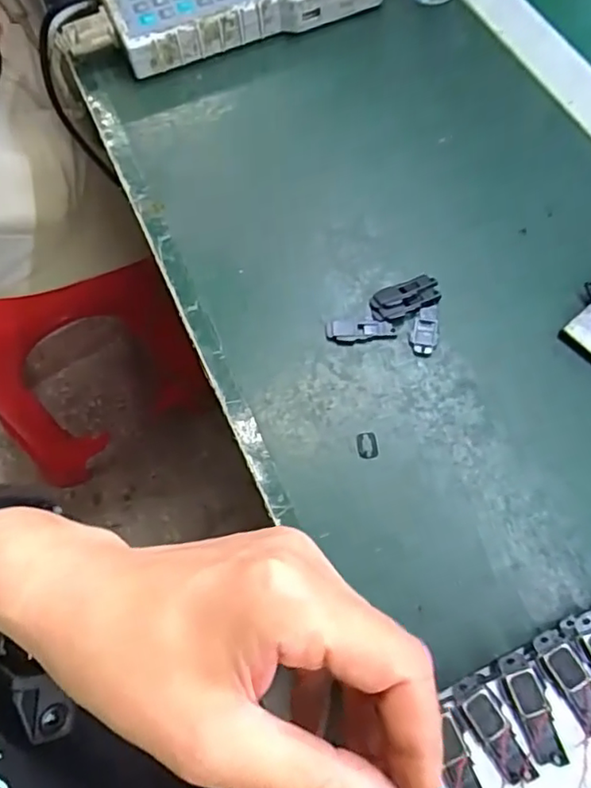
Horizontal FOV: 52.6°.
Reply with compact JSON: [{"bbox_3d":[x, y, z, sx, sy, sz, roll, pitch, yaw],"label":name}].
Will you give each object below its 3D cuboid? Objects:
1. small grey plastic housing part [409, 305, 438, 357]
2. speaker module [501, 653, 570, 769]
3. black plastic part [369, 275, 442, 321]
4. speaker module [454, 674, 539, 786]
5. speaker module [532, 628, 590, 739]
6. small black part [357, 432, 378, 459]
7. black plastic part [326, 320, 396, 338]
[{"bbox_3d":[0.077,-0.038,0.349,0.015,0.004,0.033,14,67,9],"label":"small grey plastic housing part"},{"bbox_3d":[0.093,0.124,0.235,0.013,0.004,0.039,-15,65,-4],"label":"speaker module"},{"bbox_3d":[0.065,-0.057,0.357,0.042,0.005,0.022,-18,66,-5],"label":"black plastic part"},{"bbox_3d":[0.078,0.131,0.233,0.015,0.004,0.039,-31,67,-11],"label":"speaker module"},{"bbox_3d":[0.111,0.115,0.237,0.015,0.005,0.039,-24,66,-8],"label":"speaker module"},{"bbox_3d":[0.039,0.028,0.325,0.011,0.004,0.015,-6,65,0],"label":"small black part"},{"bbox_3d":[0.038,-0.039,0.351,0.040,0.004,0.011,0,65,3],"label":"black plastic part"}]

